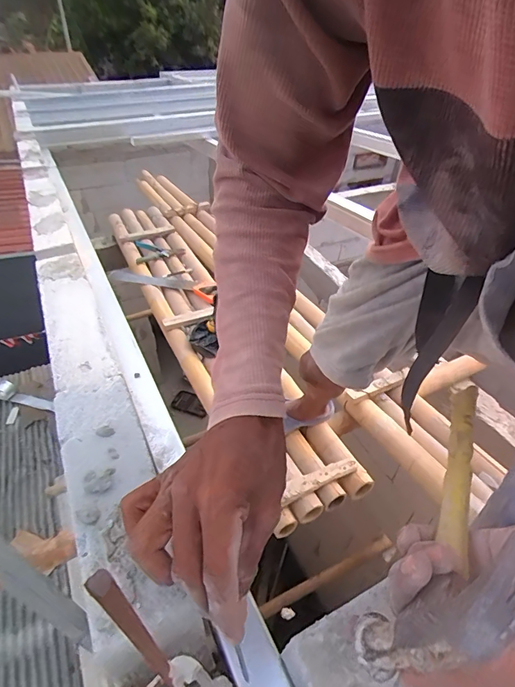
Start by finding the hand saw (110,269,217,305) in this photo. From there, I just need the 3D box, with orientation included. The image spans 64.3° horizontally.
[{"bbox_3d":[-0.397,-0.273,1.751,0.524,0.025,0.136,16,44,14],"label":"hand saw"}]

